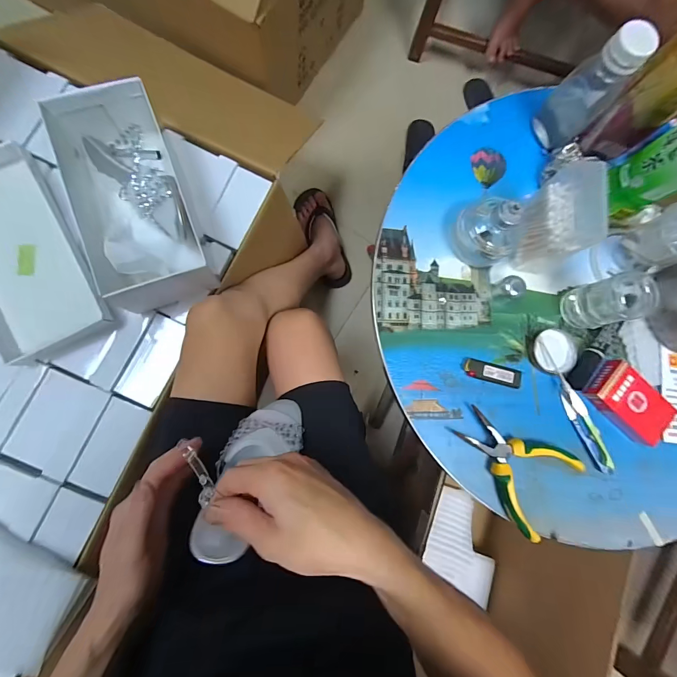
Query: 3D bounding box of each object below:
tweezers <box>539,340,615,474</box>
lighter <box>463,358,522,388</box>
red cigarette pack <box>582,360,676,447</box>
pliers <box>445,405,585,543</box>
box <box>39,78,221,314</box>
[{"bbox_3d":[0.279,0.080,0.402,0.021,0.010,0.160,-22,86,-9],"label":"tweezers"},{"bbox_3d":[0.178,0.040,0.395,0.069,0.011,0.020,16,81,-5],"label":"lighter"},{"bbox_3d":[0.341,0.074,0.401,0.058,0.022,0.096,-44,90,-10],"label":"red cigarette pack"},{"bbox_3d":[0.189,0.137,0.381,0.134,0.025,0.102,38,80,-1],"label":"pliers"},{"bbox_3d":[-0.303,-0.203,0.513,0.149,0.101,0.298,-19,85,-9],"label":"box"}]

